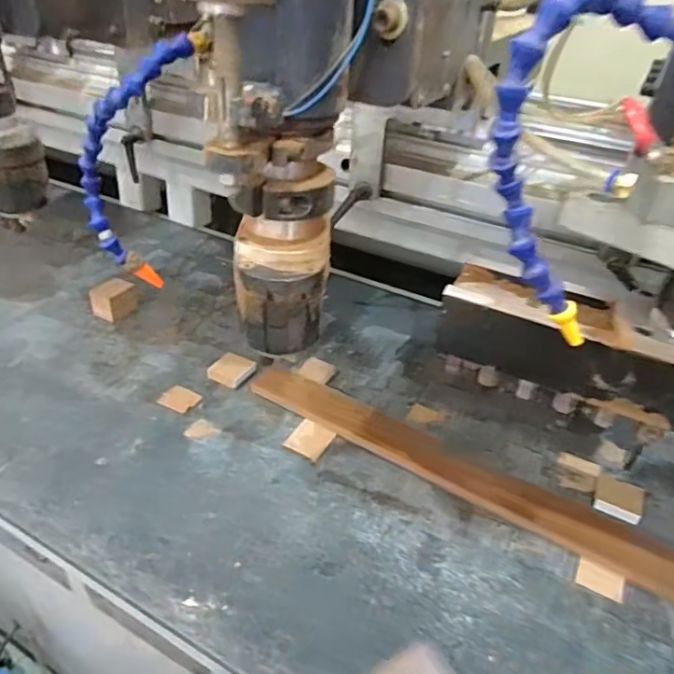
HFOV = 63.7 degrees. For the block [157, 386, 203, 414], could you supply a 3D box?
[{"bbox_3d":[-0.174,0.067,0.598,0.041,0.004,0.034,21,39,22],"label":"block"}]

